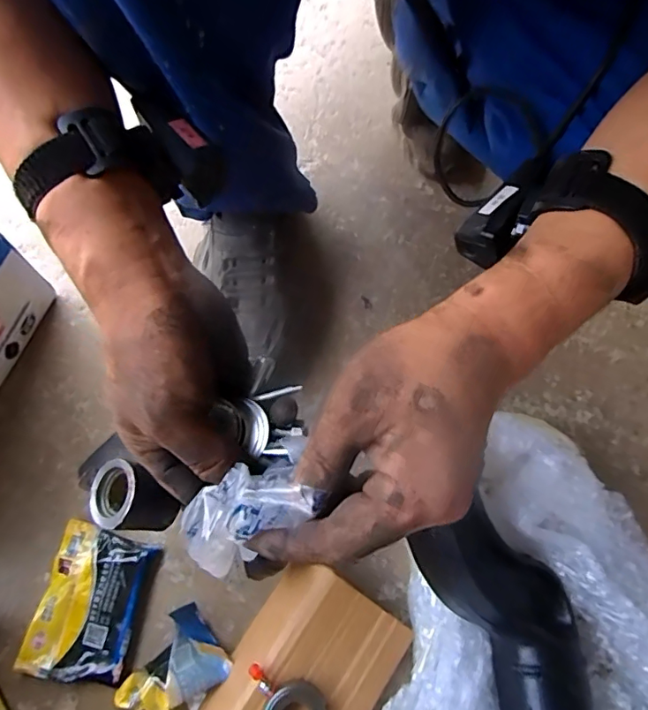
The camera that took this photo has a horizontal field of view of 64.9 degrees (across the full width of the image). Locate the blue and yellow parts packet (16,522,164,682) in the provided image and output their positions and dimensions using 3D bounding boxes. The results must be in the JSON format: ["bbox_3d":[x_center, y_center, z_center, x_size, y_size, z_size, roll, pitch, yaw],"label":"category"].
[{"bbox_3d":[-0.199,0.210,0.432,0.082,0.019,0.116,13,70,2],"label":"blue and yellow parts packet"}]

